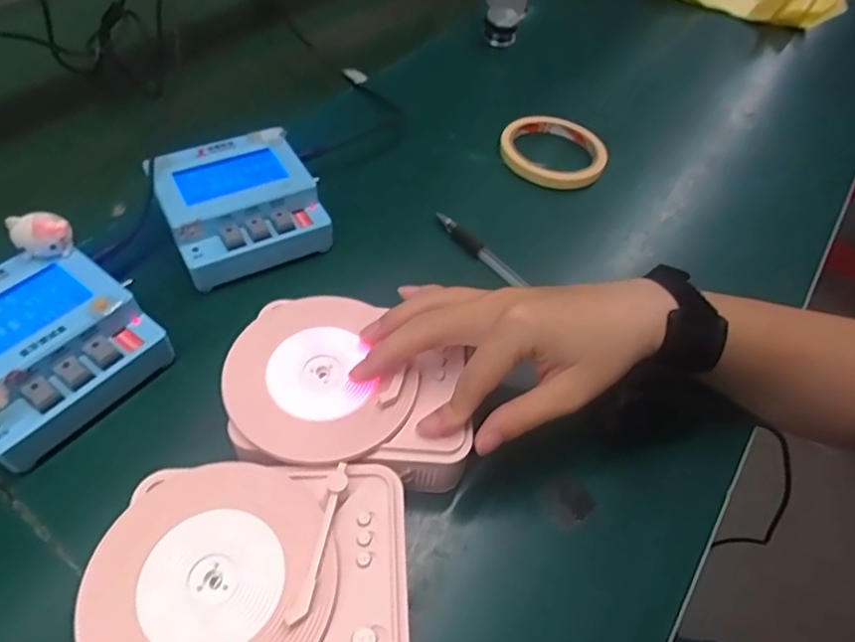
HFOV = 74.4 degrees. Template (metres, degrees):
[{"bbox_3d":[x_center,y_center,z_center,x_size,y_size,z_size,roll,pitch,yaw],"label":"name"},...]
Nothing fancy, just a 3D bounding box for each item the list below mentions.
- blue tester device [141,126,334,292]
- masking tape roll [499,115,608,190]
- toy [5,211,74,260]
[{"bbox_3d":[-0.134,-0.083,0.403,0.104,0.042,0.100,-24,58,-22],"label":"blue tester device"},{"bbox_3d":[0.114,-0.155,0.512,0.092,0.015,0.087,3,52,-4],"label":"masking tape roll"},{"bbox_3d":[-0.223,-0.049,0.326,0.028,0.024,0.020,-34,62,-27],"label":"toy"}]

